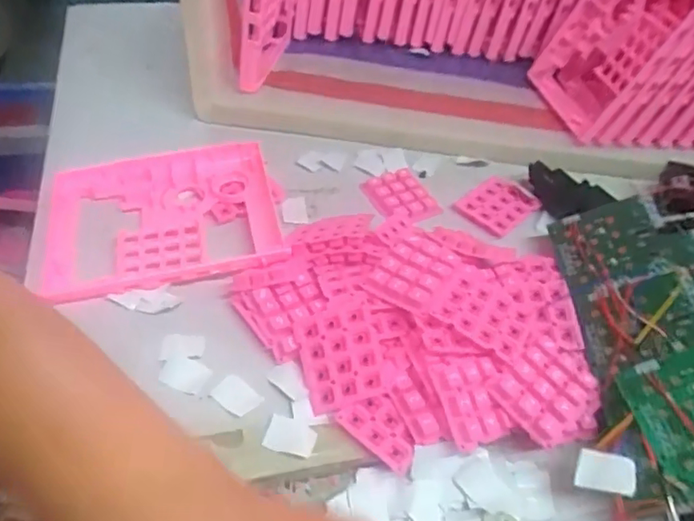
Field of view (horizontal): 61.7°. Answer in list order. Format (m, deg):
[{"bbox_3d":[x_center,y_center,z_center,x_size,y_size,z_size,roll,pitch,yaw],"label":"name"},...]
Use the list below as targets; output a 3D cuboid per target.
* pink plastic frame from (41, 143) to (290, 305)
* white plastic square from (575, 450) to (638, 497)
[{"bbox_3d":[-0.138,-0.034,0.441,0.168,0.028,0.132,-6,50,-11],"label":"pink plastic frame"},{"bbox_3d":[0.141,0.115,0.315,0.029,0.004,0.020,4,67,22],"label":"white plastic square"}]

